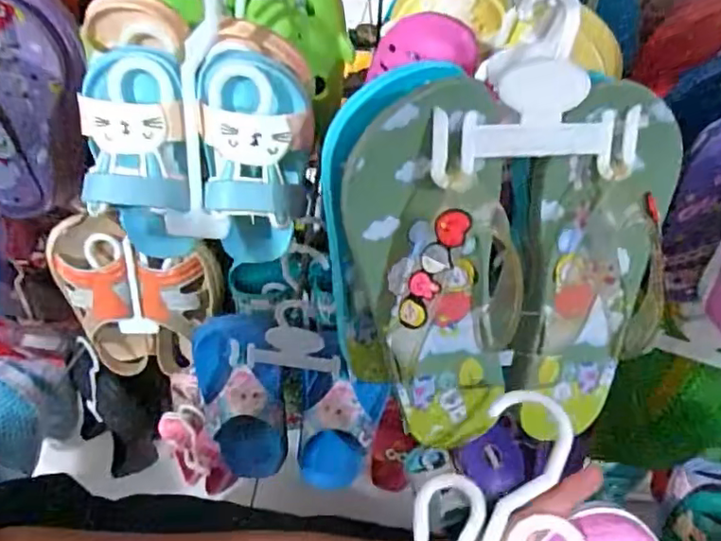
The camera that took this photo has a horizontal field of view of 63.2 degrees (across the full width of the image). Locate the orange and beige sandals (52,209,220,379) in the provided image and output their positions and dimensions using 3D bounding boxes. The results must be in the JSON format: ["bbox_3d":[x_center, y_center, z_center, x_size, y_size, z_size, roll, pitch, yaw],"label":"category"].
[{"bbox_3d":[-0.223,0.041,0.614,0.157,0.200,0.076,8,55,2],"label":"orange and beige sandals"}]

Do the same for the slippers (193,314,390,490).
[{"bbox_3d":[-0.065,0.135,0.555,0.167,0.205,0.062,4,20,6],"label":"slippers"}]

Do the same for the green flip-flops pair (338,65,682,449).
[{"bbox_3d":[0.084,0.007,0.313,0.178,0.199,0.035,-4,23,-11],"label":"green flip-flops pair"}]

